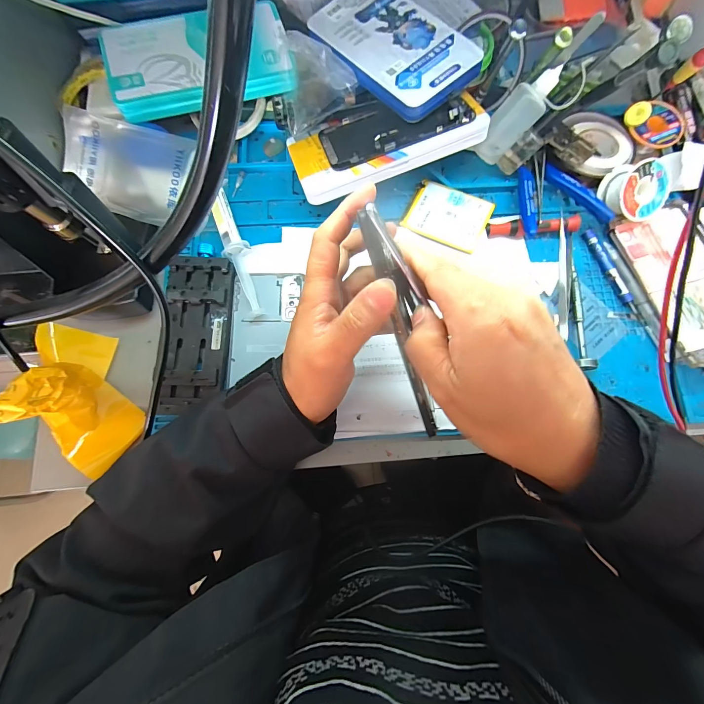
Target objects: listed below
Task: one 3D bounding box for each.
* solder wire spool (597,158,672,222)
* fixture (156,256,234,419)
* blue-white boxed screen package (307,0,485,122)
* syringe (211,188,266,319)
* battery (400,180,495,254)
[{"bbox_3d":[0.278,-0.158,0.324,0.041,0.036,0.054,-13,110,-3],"label":"solder wire spool"},{"bbox_3d":[-0.145,-0.018,0.309,0.056,0.022,0.146,-1,78,0],"label":"fixture"},{"bbox_3d":[0.039,-0.304,0.321,0.092,0.014,0.170,-39,75,-2],"label":"blue-white boxed screen package"},{"bbox_3d":[-0.115,-0.100,0.327,0.025,0.019,0.134,-18,78,-4],"label":"syringe"},{"bbox_3d":[0.099,-0.142,0.338,0.080,0.006,0.060,26,79,6],"label":"battery"}]

